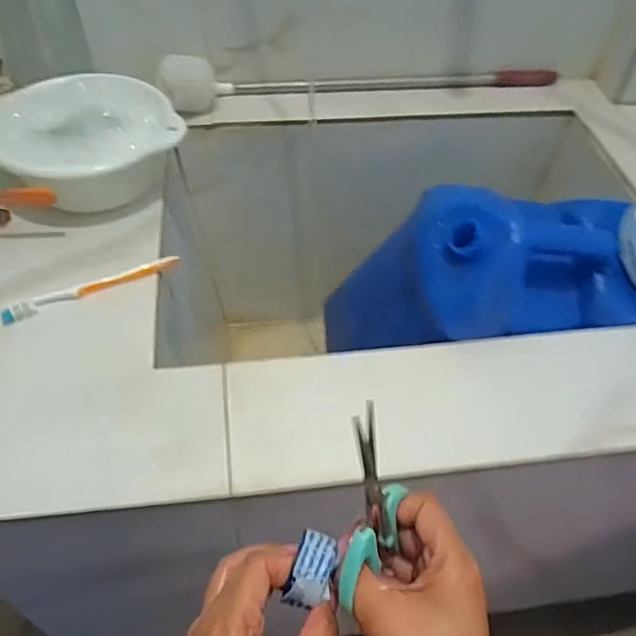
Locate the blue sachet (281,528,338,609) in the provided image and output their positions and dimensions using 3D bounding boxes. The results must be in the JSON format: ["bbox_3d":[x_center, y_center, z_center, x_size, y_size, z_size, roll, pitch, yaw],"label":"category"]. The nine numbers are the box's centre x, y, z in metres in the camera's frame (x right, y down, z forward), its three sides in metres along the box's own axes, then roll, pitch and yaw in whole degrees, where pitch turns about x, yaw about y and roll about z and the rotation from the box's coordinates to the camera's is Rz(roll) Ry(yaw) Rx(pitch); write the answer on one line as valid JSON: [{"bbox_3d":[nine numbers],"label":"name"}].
[{"bbox_3d":[-0.002,0.132,0.307,0.022,0.015,0.037,17,52,12],"label":"blue sachet"}]

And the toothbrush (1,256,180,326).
[{"bbox_3d":[-0.227,-0.032,0.588,0.175,0.012,0.022,-24,55,-20],"label":"toothbrush"}]

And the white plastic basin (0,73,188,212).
[{"bbox_3d":[-0.275,-0.199,0.689,0.189,0.091,0.189,1,50,-1],"label":"white plastic basin"}]

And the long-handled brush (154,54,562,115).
[{"bbox_3d":[0.068,-0.355,0.836,0.583,0.071,0.070,-8,51,-8],"label":"long-handled brush"}]

